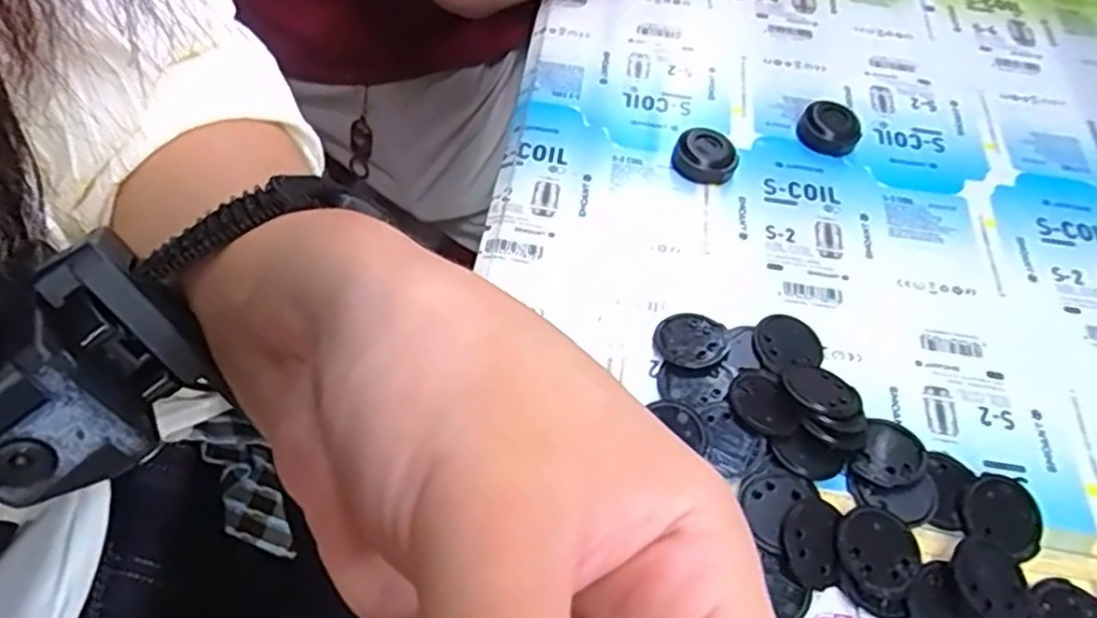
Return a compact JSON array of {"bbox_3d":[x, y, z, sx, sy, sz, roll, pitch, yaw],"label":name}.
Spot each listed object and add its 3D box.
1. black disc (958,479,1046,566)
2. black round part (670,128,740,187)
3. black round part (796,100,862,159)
[{"bbox_3d":[0.169,0.076,0.269,0.029,0.004,0.029,2,56,-3],"label":"black disc"},{"bbox_3d":[0.077,-0.074,0.357,0.031,0.015,0.025,16,57,7],"label":"black round part"},{"bbox_3d":[0.144,-0.092,0.374,0.030,0.016,0.030,2,56,-3],"label":"black round part"}]

